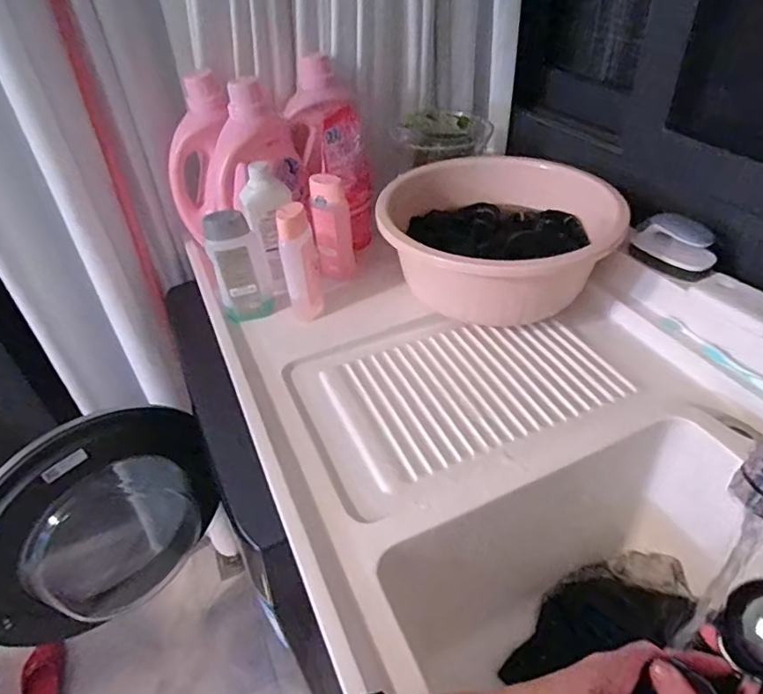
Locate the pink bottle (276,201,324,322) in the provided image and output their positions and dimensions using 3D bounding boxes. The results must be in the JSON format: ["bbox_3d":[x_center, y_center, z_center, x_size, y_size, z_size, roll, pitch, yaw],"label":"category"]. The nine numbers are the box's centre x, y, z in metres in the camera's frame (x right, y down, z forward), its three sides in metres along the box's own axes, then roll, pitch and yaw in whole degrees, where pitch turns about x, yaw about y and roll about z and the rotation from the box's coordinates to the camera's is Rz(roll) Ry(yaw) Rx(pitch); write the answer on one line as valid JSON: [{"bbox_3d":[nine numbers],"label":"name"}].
[{"bbox_3d":[-0.111,-0.114,0.727,0.047,0.168,0.038,-10,41,-6],"label":"pink bottle"}]

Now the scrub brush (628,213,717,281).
[{"bbox_3d":[0.397,-0.138,0.717,0.049,0.055,0.105,-30,47,-26],"label":"scrub brush"}]

